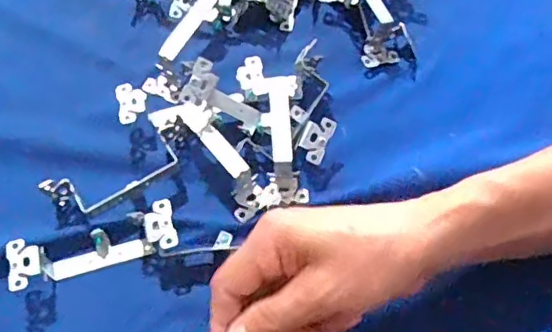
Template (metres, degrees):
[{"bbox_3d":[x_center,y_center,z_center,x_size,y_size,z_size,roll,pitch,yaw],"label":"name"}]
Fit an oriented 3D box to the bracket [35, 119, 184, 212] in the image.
[{"bbox_3d":[-0.106,0.004,0.402,0.102,0.025,0.034,-31,65,-13],"label":"bracket"}]

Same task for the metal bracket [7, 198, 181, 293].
[{"bbox_3d":[-0.116,0.054,0.373,0.104,0.028,0.031,-15,62,-6],"label":"metal bracket"}]

